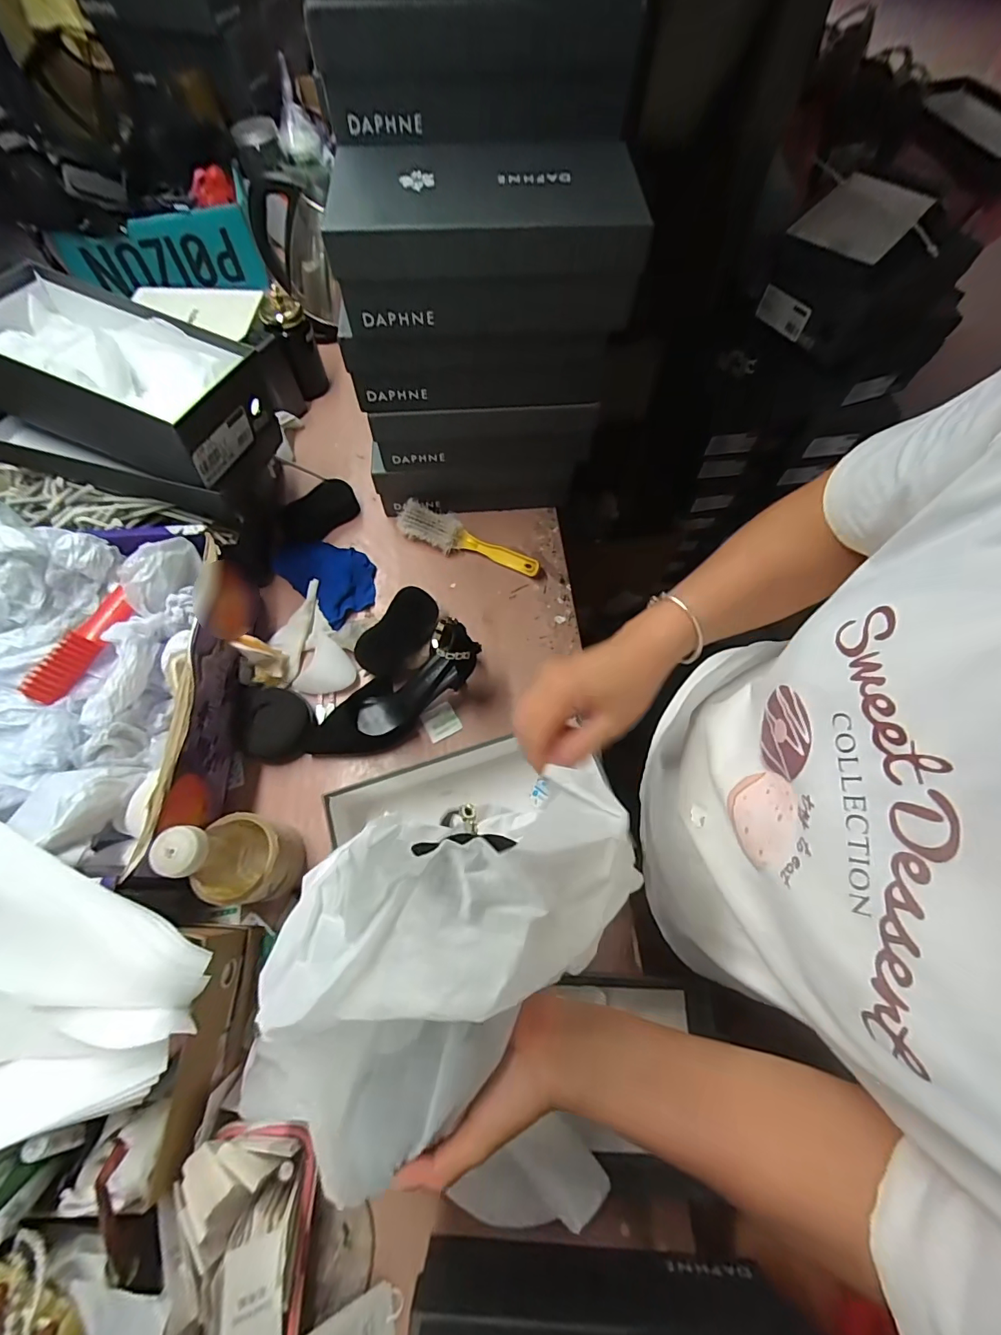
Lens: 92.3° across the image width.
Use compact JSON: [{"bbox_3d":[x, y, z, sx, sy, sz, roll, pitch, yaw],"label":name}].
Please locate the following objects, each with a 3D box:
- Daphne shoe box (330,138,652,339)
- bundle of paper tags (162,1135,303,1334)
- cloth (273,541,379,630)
[{"bbox_3d":[-0.016,-0.451,0.499,0.291,0.104,0.174,-5,66,-3],"label":"Daphne shoe box"},{"bbox_3d":[-0.211,0.468,0.380,0.101,0.054,0.152,-5,65,-3],"label":"bundle of paper tags"},{"bbox_3d":[-0.255,-0.145,0.718,0.156,0.031,0.107,42,71,17],"label":"cloth"}]

